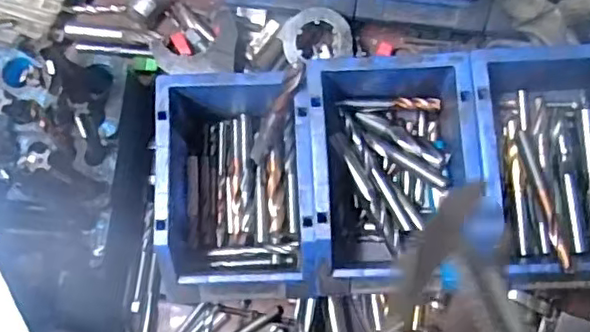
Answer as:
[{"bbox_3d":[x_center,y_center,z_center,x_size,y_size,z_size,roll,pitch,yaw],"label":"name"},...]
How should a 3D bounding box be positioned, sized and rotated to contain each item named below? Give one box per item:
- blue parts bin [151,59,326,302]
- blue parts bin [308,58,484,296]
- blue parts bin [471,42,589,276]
[{"bbox_3d":[-0.040,0.014,0.441,0.105,0.082,0.158,-3,76,0],"label":"blue parts bin"},{"bbox_3d":[0.061,0.009,0.417,0.107,0.079,0.148,-4,77,0],"label":"blue parts bin"},{"bbox_3d":[0.169,-0.002,0.400,0.104,0.072,0.145,-4,76,0],"label":"blue parts bin"}]

